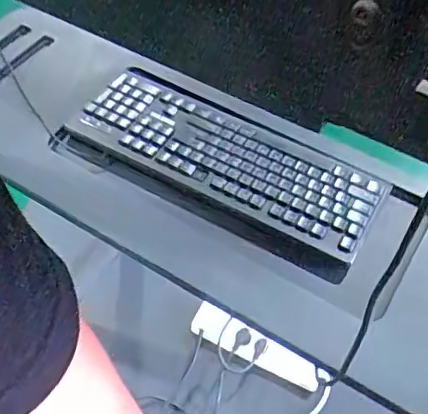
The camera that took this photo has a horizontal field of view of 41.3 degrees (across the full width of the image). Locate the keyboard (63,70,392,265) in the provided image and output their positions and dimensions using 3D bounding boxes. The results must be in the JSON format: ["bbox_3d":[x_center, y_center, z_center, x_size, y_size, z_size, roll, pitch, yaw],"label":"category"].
[{"bbox_3d":[0.007,-0.070,0.742,0.422,0.033,0.129,27,61,17],"label":"keyboard"}]

